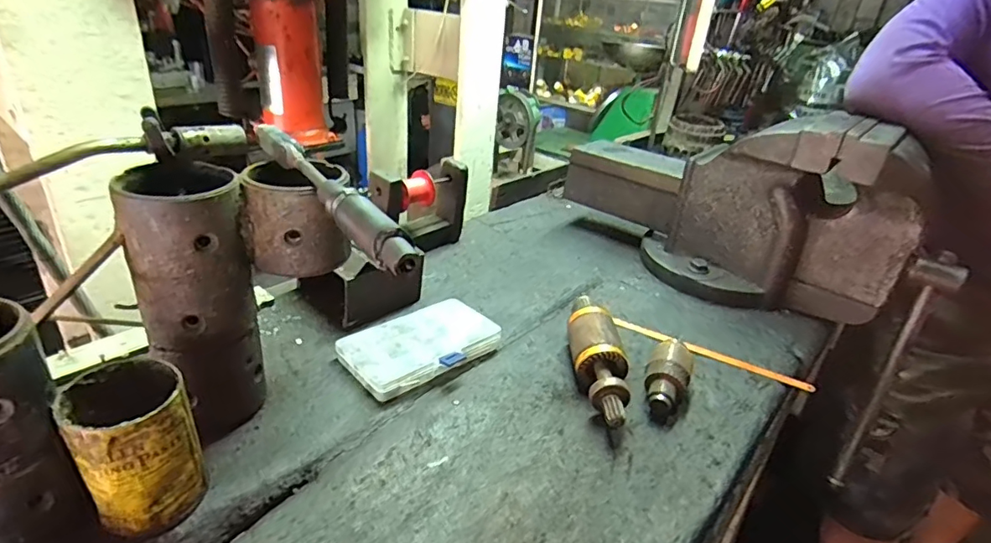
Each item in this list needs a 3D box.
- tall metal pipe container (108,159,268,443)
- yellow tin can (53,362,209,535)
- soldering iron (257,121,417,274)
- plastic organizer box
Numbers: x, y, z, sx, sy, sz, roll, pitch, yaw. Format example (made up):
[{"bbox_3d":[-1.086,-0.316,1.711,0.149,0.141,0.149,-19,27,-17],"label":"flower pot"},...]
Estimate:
[{"bbox_3d":[-0.260,0.031,0.470,0.087,0.231,0.093,-10,33,-27],"label":"tall metal pipe container"},{"bbox_3d":[-0.270,0.138,0.401,0.073,0.123,0.071,5,29,-2],"label":"yellow tin can"},{"bbox_3d":[-0.133,-0.067,0.415,0.027,0.032,0.251,-17,36,-35],"label":"soldering iron"},{"bbox_3d":[-0.086,0.087,0.618,0.172,0.031,0.112,-19,38,-38],"label":"plastic organizer box"}]

